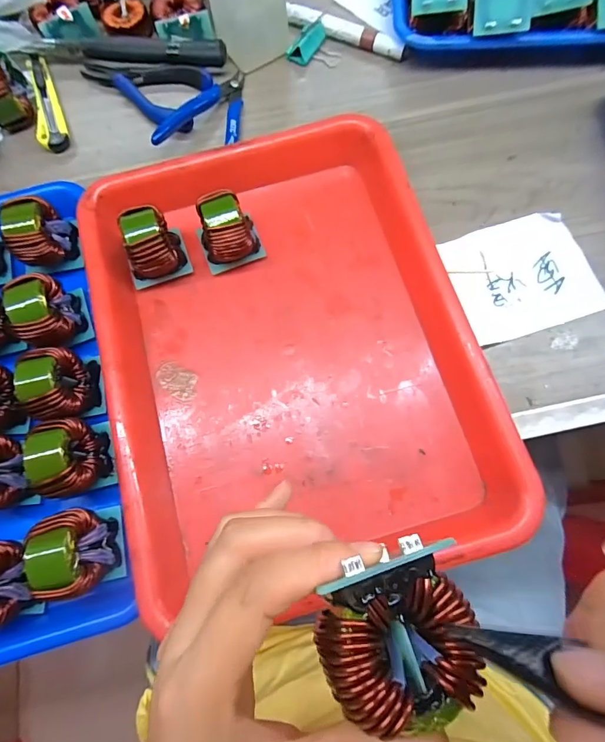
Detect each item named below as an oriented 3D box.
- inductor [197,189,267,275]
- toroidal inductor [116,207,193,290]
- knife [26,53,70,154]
[{"bbox_3d":[-0.057,-0.110,0.313,0.045,0.047,0.038,-21,75,-4],"label":"inductor"},{"bbox_3d":[-0.117,-0.097,0.312,0.036,0.048,0.043,-19,75,-3],"label":"toroidal inductor"},{"bbox_3d":[-0.241,-0.256,0.381,0.023,0.013,0.116,-17,75,-3],"label":"knife"}]

